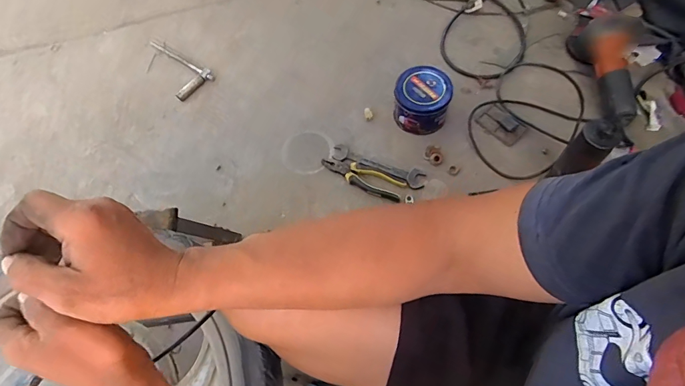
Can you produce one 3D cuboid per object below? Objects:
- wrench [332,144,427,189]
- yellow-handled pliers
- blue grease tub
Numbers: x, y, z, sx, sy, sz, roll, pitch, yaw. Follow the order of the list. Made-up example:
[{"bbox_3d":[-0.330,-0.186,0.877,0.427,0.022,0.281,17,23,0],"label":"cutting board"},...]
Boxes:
[{"bbox_3d":[0.078,-0.064,0.898,0.214,0.015,0.045,20,69,12],"label":"wrench"},{"bbox_3d":[0.043,-0.038,0.889,0.192,0.013,0.061,23,70,13],"label":"yellow-handled pliers"},{"bbox_3d":[0.179,-0.212,0.906,0.121,0.104,0.120,-1,66,3],"label":"blue grease tub"}]

